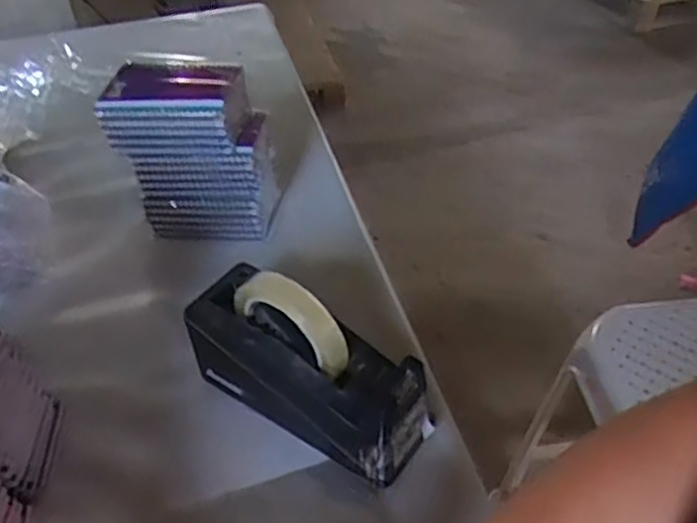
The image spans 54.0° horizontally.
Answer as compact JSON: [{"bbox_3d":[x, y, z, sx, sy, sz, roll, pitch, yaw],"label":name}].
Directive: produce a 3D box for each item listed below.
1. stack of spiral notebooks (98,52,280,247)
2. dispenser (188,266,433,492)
[{"bbox_3d":[-0.164,-0.121,0.747,0.155,0.173,0.090,3,42,6],"label":"stack of spiral notebooks"},{"bbox_3d":[-0.034,0.084,0.558,0.206,0.135,0.073,24,48,26],"label":"dispenser"}]

